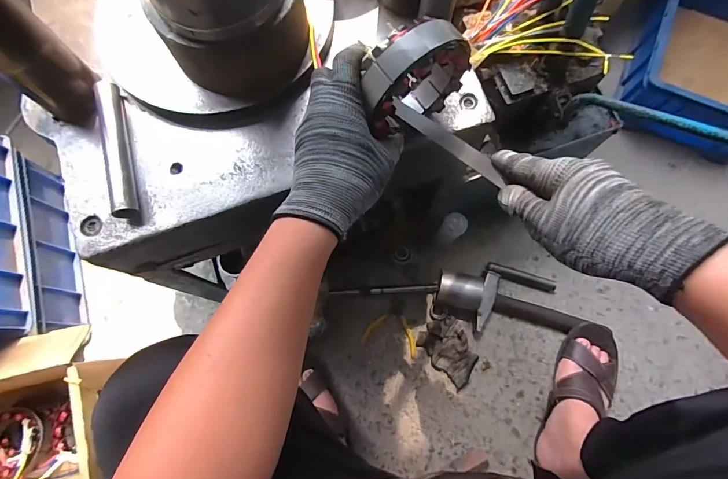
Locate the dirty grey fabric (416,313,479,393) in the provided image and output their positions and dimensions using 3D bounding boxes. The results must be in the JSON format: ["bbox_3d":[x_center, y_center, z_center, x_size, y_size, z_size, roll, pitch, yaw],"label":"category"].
[{"bbox_3d":[0.175,0.221,0.777,0.086,0.032,0.129,-38,78,-9],"label":"dirty grey fabric"}]

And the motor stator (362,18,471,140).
[{"bbox_3d":[0.043,-0.145,0.358,0.108,0.098,0.041,-37,78,-8],"label":"motor stator"}]

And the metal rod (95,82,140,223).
[{"bbox_3d":[-0.258,-0.095,0.407,0.021,0.024,0.151,-16,76,-4],"label":"metal rod"}]

